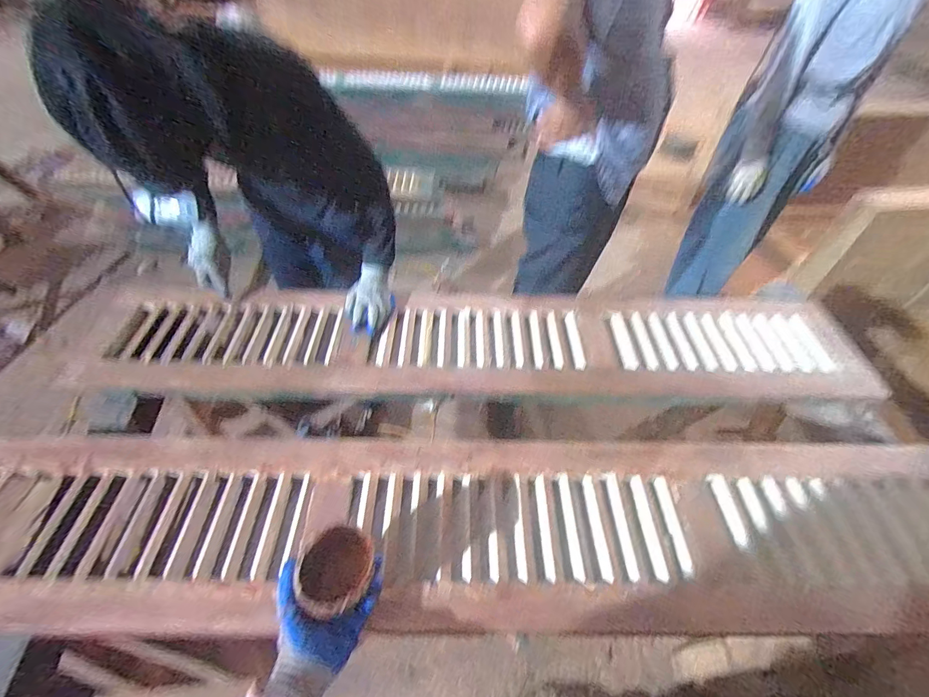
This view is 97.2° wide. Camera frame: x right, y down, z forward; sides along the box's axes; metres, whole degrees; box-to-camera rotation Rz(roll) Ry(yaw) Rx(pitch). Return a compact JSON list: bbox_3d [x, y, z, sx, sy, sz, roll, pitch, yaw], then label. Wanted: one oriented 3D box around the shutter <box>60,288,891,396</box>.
[{"bbox_3d":[0.017,-0.001,0.896,1.658,0.058,0.286,1,49,0],"label":"shutter"}]

